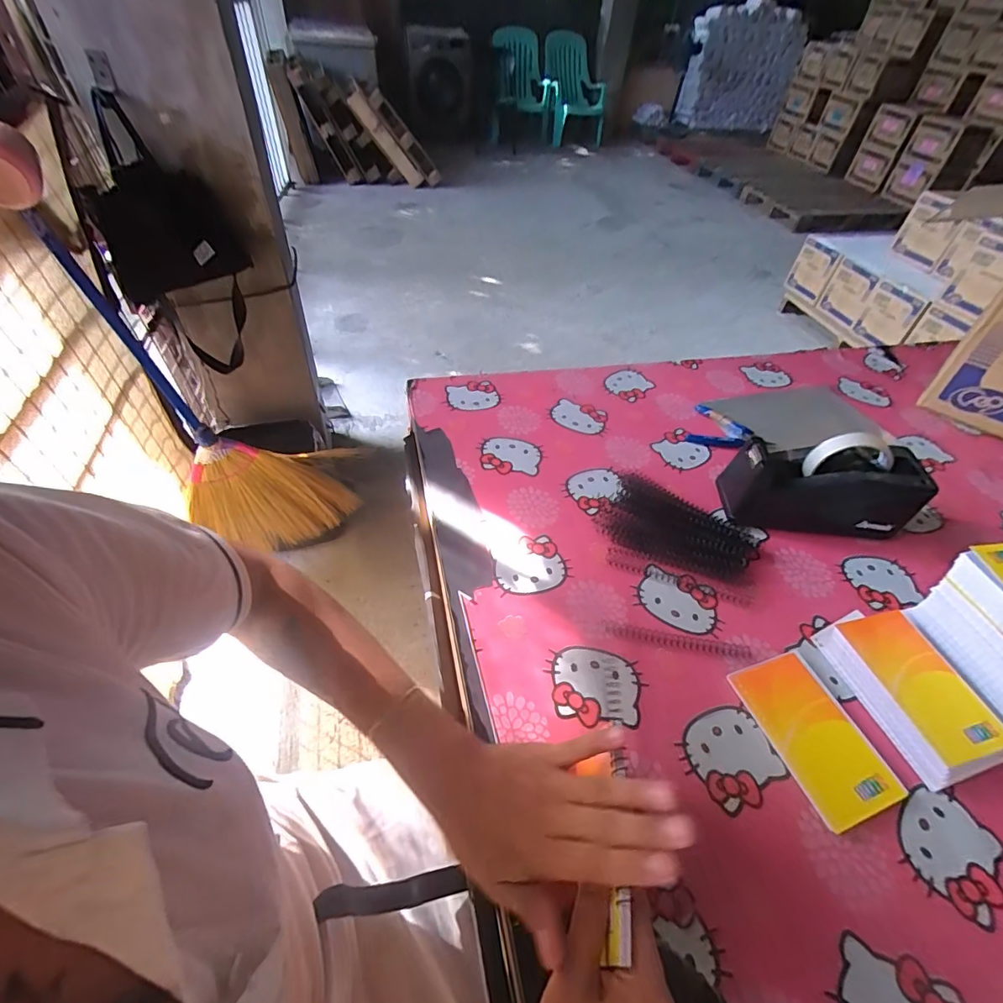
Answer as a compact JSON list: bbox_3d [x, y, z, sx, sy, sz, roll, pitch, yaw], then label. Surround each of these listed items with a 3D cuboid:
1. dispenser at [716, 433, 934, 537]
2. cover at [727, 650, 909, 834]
[{"bbox_3d":[0.374,-0.020,0.579,0.203,0.109,0.071,6,47,-1],"label":"dispenser"},{"bbox_3d":[0.270,0.199,0.426,0.078,0.006,0.130,-17,50,-11],"label":"cover"}]

